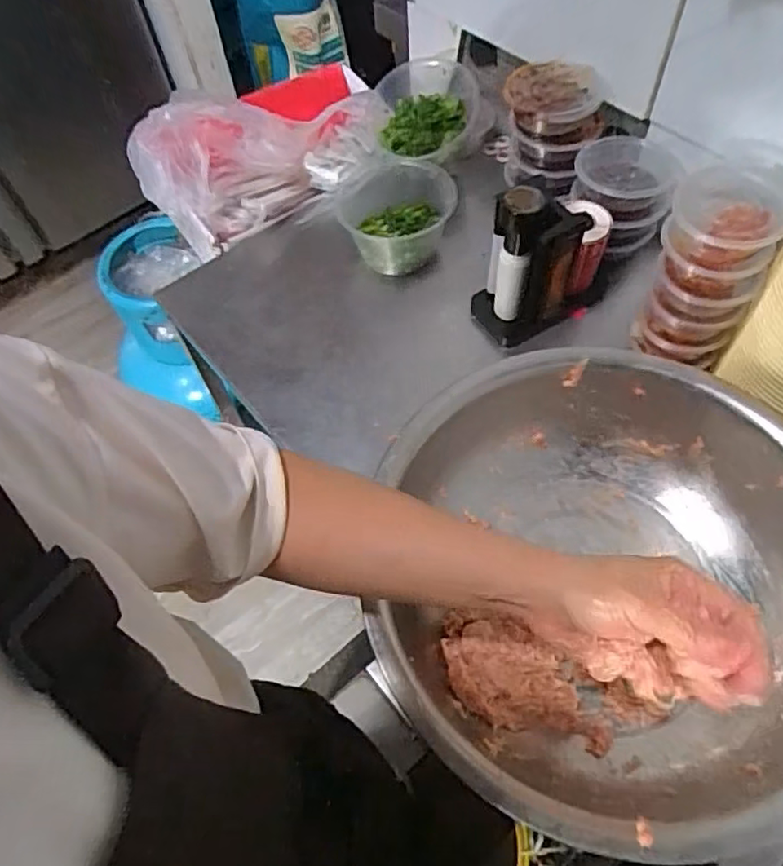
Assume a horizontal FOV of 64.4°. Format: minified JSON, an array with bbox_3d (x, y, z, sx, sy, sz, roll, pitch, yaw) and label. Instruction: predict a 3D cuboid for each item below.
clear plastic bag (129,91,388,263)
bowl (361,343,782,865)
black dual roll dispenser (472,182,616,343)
[{"bbox_3d":[-0.173,-0.351,0.848,0.334,0.125,0.194,-5,59,1],"label":"clear plastic bag"},{"bbox_3d":[0.184,0.101,0.523,0.356,0.116,0.418,30,66,20],"label":"bowl"},{"bbox_3d":[0.165,-0.192,0.653,0.146,0.168,0.076,-28,61,-12],"label":"black dual roll dispenser"}]

